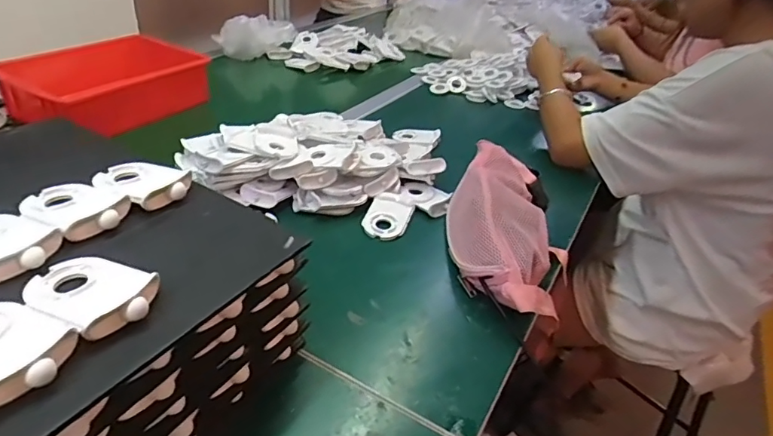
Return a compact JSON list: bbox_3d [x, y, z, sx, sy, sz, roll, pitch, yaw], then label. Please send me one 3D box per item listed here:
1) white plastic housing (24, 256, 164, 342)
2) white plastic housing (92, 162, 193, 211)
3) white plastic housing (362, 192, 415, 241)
[{"bbox_3d":[-0.198,0.050,0.334,0.086,0.012,0.057,15,35,13],"label":"white plastic housing"},{"bbox_3d":[-0.224,-0.032,0.456,0.084,0.019,0.054,19,36,18],"label":"white plastic housing"},{"bbox_3d":[0.002,-0.006,0.703,0.060,0.024,0.088,14,35,11],"label":"white plastic housing"}]

